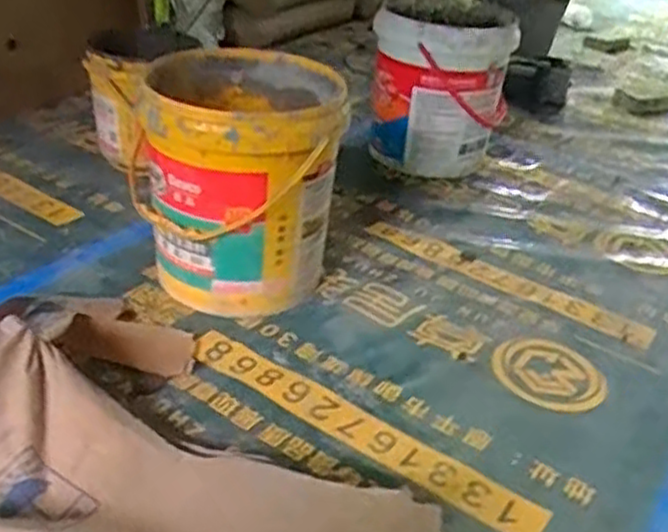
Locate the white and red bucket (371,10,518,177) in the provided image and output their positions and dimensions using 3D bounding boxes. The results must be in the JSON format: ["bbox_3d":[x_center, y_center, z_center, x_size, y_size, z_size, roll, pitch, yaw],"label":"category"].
[{"bbox_3d":[0.242,-0.412,1.765,0.324,0.336,0.262,9,32,6],"label":"white and red bucket"}]

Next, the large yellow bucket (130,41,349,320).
[{"bbox_3d":[-0.148,-0.142,1.247,0.302,0.339,0.331,2,32,-5],"label":"large yellow bucket"}]

